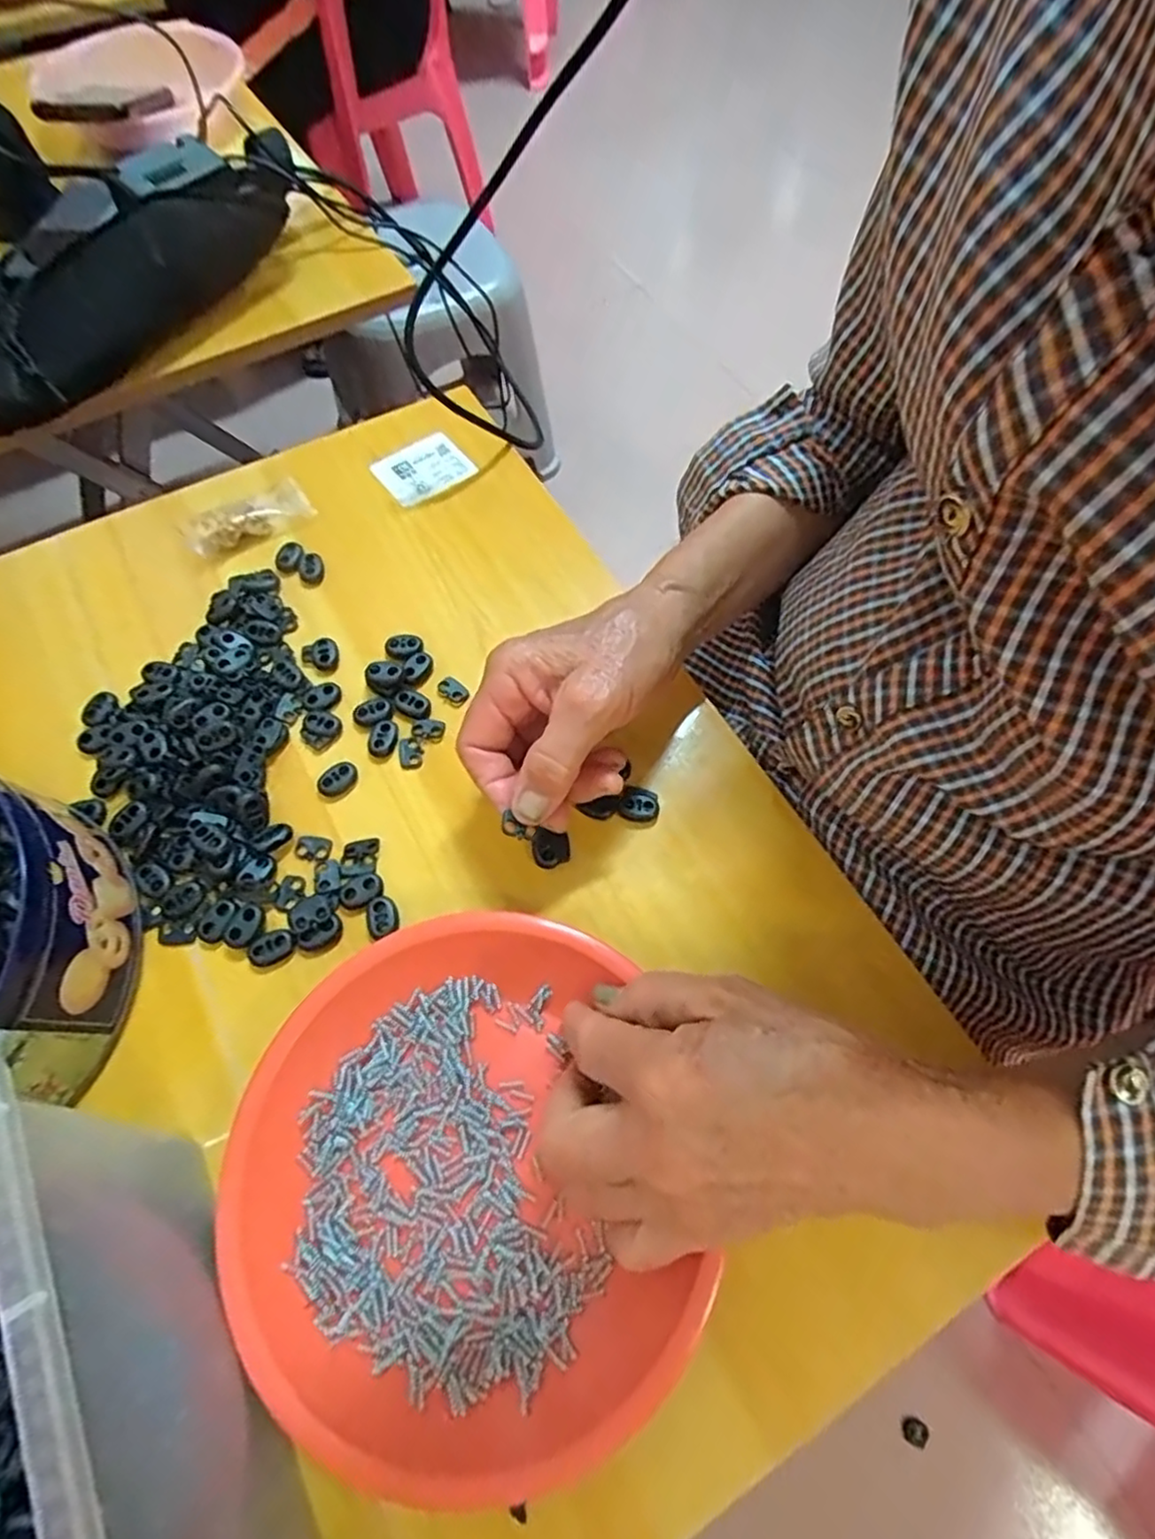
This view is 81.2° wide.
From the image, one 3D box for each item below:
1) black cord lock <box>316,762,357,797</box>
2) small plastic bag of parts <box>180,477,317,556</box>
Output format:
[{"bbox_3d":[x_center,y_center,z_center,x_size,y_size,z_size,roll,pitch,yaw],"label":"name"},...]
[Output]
[{"bbox_3d":[-0.129,0.006,0.362,0.021,0.008,0.014,-40,72,-19],"label":"black cord lock"},{"bbox_3d":[-0.214,-0.165,0.437,0.078,0.018,0.029,-37,71,-18],"label":"small plastic bag of parts"}]

